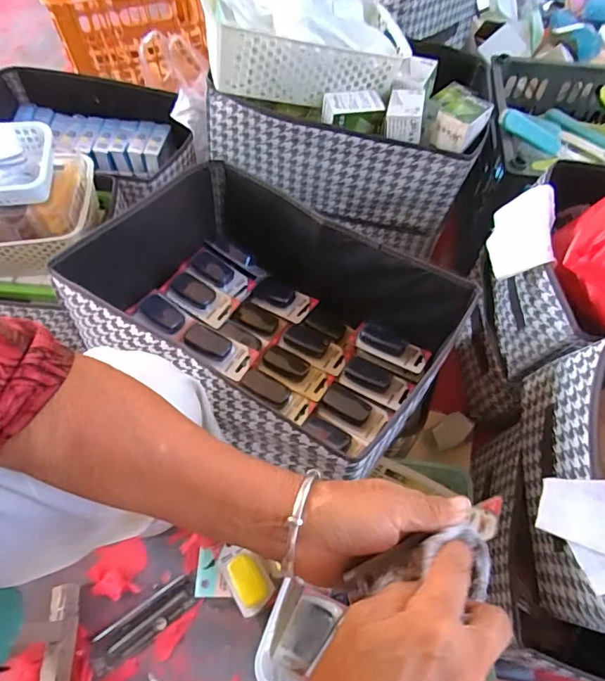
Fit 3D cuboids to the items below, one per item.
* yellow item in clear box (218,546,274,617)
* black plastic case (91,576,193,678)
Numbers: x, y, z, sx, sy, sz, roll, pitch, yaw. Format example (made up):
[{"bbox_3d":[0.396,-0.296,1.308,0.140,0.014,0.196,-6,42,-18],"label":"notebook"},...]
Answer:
[{"bbox_3d":[-0.082,0.340,0.676,0.053,0.016,0.092,-30,65,-17],"label":"yellow item in clear box"},{"bbox_3d":[-0.219,0.393,0.659,0.154,0.007,0.050,-32,65,-18],"label":"black plastic case"}]

